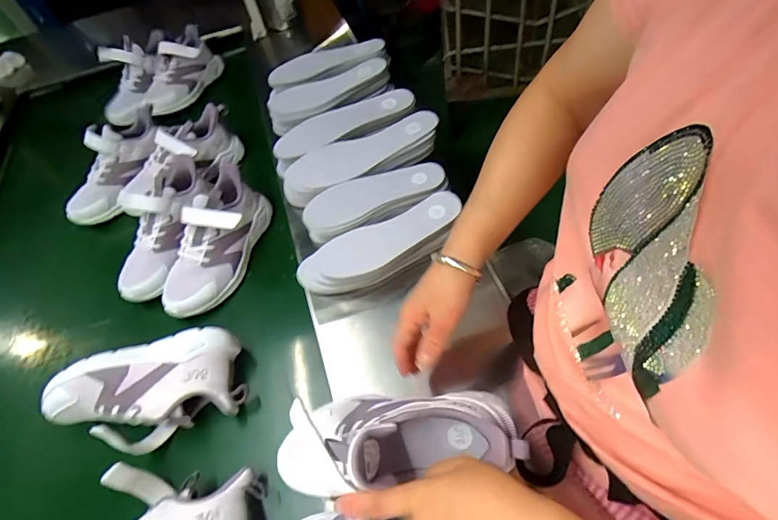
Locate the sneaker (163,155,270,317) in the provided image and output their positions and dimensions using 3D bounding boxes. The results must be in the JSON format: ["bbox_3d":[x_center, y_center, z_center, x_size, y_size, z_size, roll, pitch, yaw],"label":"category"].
[{"bbox_3d":[-0.240,-0.031,0.589,0.088,0.098,0.221,19,61,16],"label":"sneaker"}]

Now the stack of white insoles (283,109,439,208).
[{"bbox_3d":[-0.041,-0.156,0.641,0.249,0.045,0.086,-20,58,-8],"label":"stack of white insoles"}]

